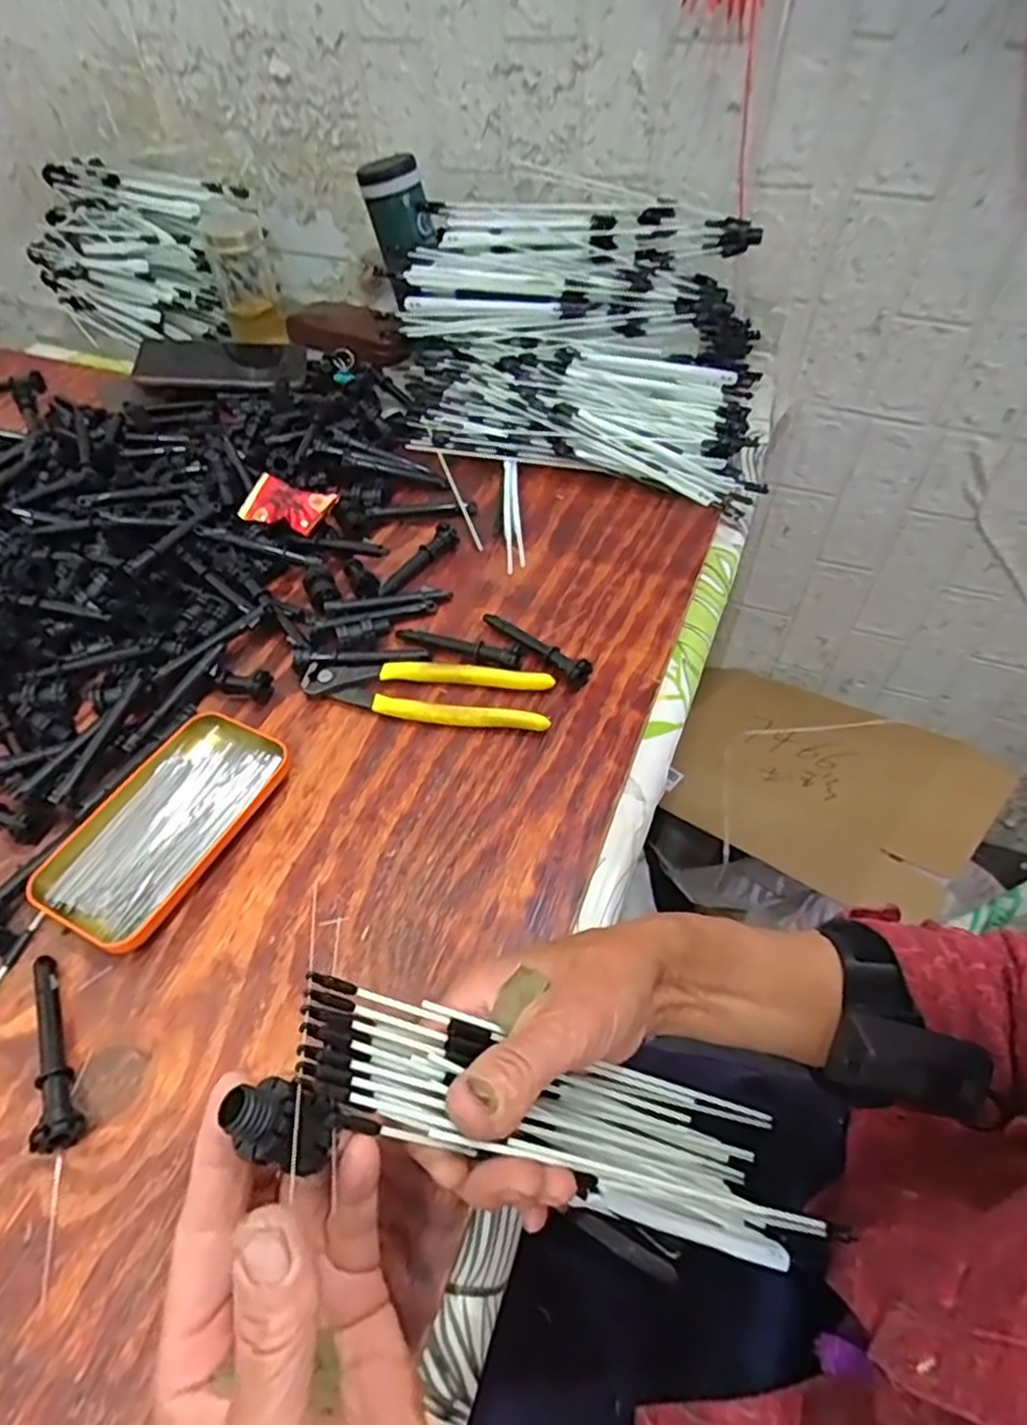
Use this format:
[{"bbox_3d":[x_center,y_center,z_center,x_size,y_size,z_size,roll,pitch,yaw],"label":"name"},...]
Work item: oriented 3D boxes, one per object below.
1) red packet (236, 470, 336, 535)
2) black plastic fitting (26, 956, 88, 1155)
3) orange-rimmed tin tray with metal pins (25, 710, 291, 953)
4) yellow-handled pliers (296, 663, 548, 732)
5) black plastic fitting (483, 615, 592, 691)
[{"bbox_3d":[-0.184,-0.168,0.576,0.071,0.020,0.043,13,73,22],"label":"red packet"},{"bbox_3d":[-0.221,0.158,0.335,0.019,0.018,0.095,-26,54,-18],"label":"black plastic fitting"},{"bbox_3d":[-0.199,0.064,0.411,0.075,0.021,0.140,19,53,18],"label":"orange-rimmed tin tray with metal pins"},{"bbox_3d":[-0.058,-0.013,0.475,0.163,0.017,0.046,4,50,6],"label":"yellow-handled pliers"},{"bbox_3d":[0.014,-0.047,0.501,0.095,0.019,0.014,35,59,27],"label":"black plastic fitting"}]

